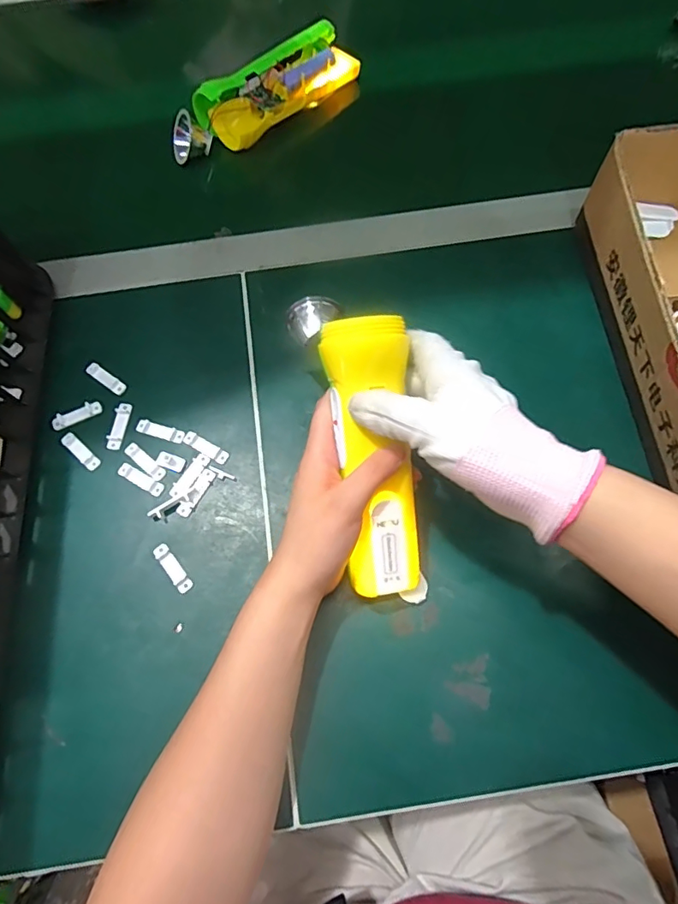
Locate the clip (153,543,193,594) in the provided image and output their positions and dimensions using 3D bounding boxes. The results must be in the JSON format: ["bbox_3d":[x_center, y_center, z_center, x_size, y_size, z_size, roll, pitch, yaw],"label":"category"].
[{"bbox_3d":[-0.113,0.079,0.337,0.011,0.004,0.037,-38,72,-12],"label":"clip"}]

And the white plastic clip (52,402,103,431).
[{"bbox_3d":[-0.199,-0.028,0.378,0.036,0.007,0.010,-26,70,-8],"label":"white plastic clip"}]

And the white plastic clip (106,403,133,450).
[{"bbox_3d":[-0.166,-0.020,0.374,0.011,0.004,0.037,7,69,4],"label":"white plastic clip"}]

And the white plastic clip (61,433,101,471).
[{"bbox_3d":[-0.191,-0.001,0.368,0.036,0.005,0.010,39,74,15],"label":"white plastic clip"}]

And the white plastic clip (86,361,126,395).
[{"bbox_3d":[-0.181,-0.057,0.388,0.035,0.005,0.011,34,73,14],"label":"white plastic clip"}]

